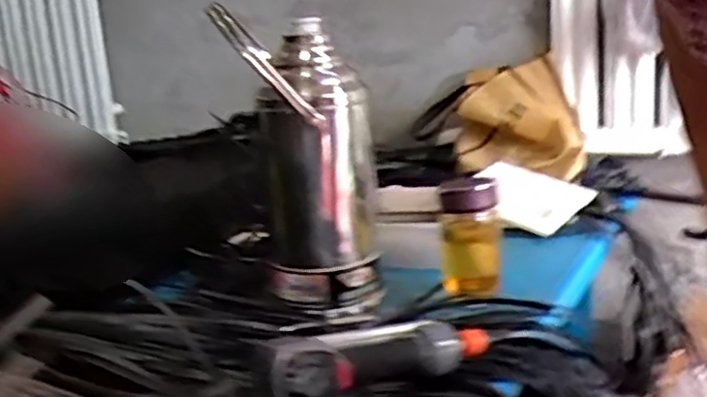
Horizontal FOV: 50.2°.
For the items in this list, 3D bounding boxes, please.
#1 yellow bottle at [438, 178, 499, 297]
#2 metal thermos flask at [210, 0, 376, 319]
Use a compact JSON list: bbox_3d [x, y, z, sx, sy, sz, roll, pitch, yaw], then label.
[{"bbox_3d":[0.146,0.053,0.960,0.070,0.151,0.054,-2,9,7],"label":"yellow bottle"},{"bbox_3d":[-0.062,-0.044,0.950,0.158,0.358,0.110,-1,9,13],"label":"metal thermos flask"}]

